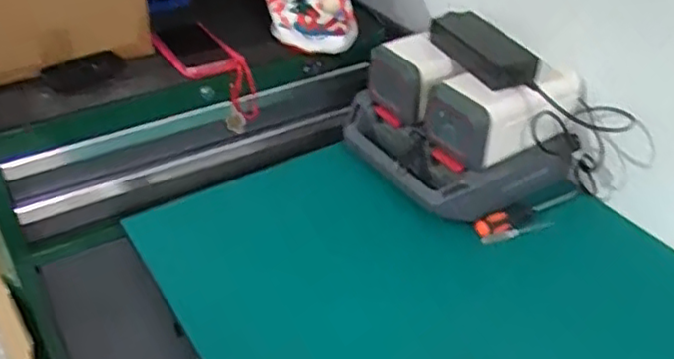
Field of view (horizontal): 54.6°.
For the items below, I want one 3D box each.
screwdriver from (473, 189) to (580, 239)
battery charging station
[{"bbox_3d":[0.269,0.043,0.908,0.192,0.025,0.034,-21,42,-27],"label":"screwdriver"},{"bbox_3d":[0.182,-0.102,0.948,0.245,0.177,0.262,-18,41,-25],"label":"battery charging station"}]

